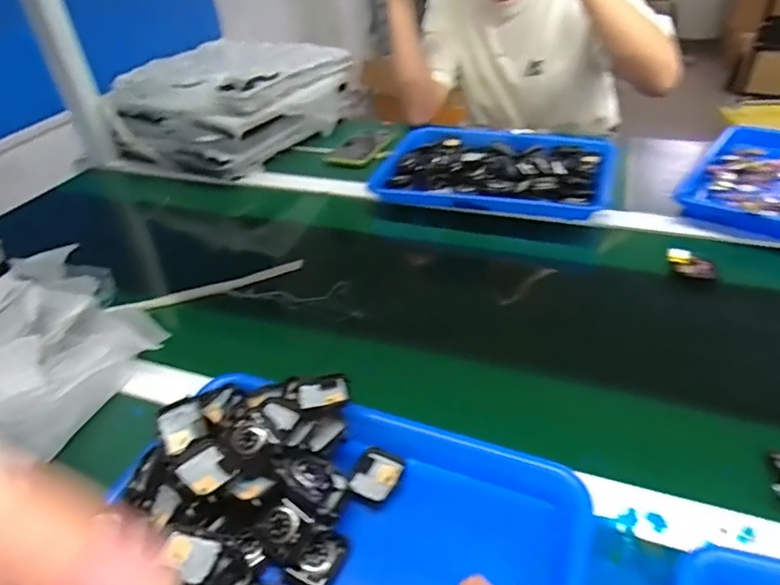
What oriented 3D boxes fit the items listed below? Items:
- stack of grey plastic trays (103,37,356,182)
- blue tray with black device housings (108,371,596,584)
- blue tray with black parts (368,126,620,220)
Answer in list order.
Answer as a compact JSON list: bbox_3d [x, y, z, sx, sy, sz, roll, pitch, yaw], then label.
[{"bbox_3d":[-0.282,-0.359,1.003,0.270,0.147,0.394,20,44,30],"label":"stack of grey plastic trays"},{"bbox_3d":[-0.048,0.174,0.352,0.314,0.060,0.245,13,41,23],"label":"blue tray with black device housings"},{"bbox_3d":[0.158,-0.193,0.797,0.326,0.040,0.245,9,39,17],"label":"blue tray with black parts"}]

